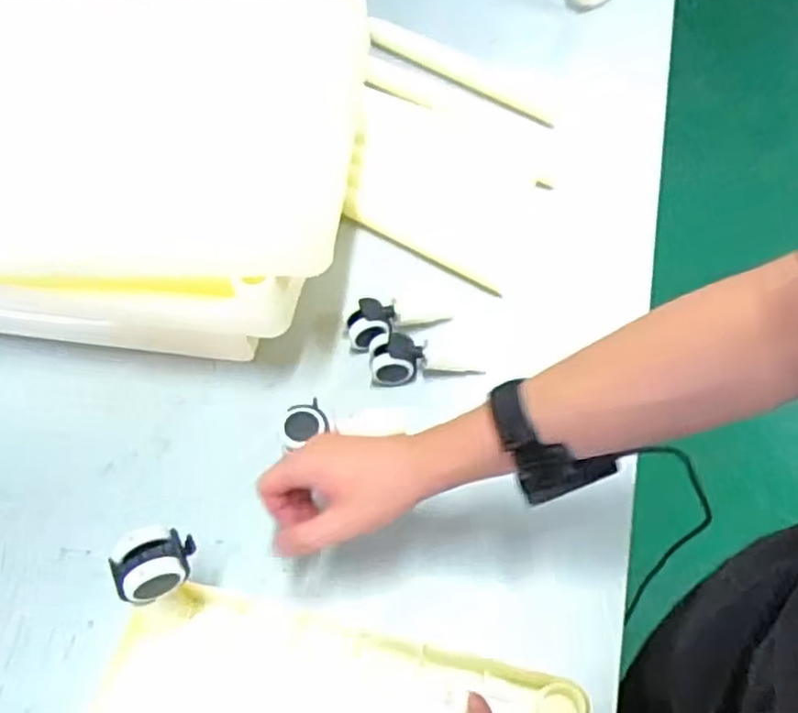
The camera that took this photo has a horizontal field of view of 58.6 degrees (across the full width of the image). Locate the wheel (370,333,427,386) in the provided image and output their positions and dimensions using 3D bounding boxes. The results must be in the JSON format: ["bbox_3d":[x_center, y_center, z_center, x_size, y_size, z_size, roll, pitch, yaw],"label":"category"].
[{"bbox_3d":[-0.002,0.002,0.652,0.049,0.040,0.038,-8,57,-2],"label":"wheel"}]

